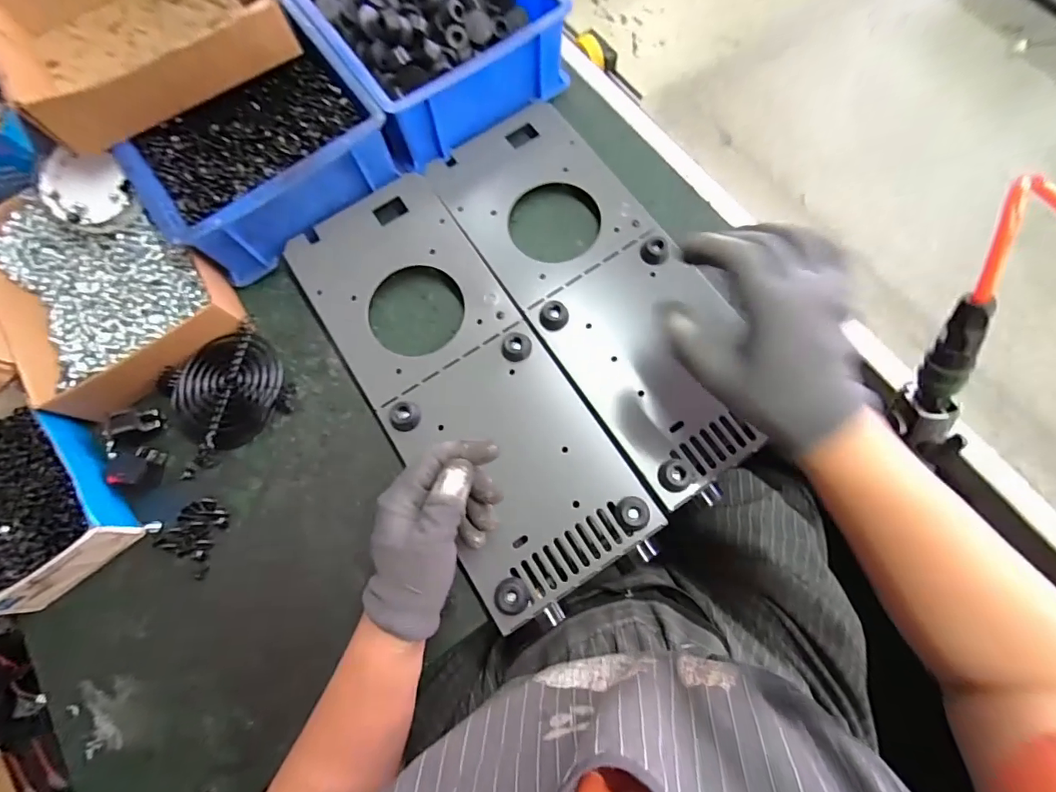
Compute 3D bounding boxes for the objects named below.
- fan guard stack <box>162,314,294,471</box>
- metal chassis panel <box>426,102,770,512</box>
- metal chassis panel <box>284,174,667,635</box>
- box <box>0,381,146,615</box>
[{"bbox_3d":[-0.263,-0.003,0.417,0.101,0.021,0.090,-35,76,-7],"label":"fan guard stack"},{"bbox_3d":[0.063,-0.101,0.421,0.157,0.016,0.381,-27,74,-5],"label":"metal chassis panel"},{"bbox_3d":[-0.059,-0.018,0.403,0.151,0.015,0.380,-35,76,-7],"label":"metal chassis panel"},{"bbox_3d":[-0.414,0.083,0.391,0.131,0.046,0.168,-39,77,-8],"label":"box"}]

